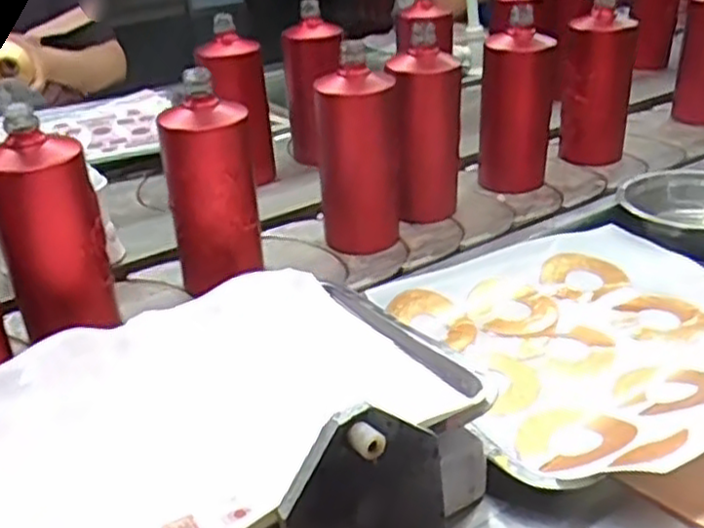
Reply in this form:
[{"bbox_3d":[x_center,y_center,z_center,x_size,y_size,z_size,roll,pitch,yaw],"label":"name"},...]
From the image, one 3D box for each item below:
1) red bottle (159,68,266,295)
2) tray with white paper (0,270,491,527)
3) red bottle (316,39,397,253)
[{"bbox_3d":[-0.132,-0.062,0.708,0.081,0.205,0.071,-9,29,-11],"label":"red bottle"},{"bbox_3d":[-0.104,0.095,0.500,0.338,0.118,0.316,-22,34,-31],"label":"tray with white paper"},{"bbox_3d":[0.007,-0.118,0.784,0.073,0.206,0.067,-2,28,1],"label":"red bottle"}]

